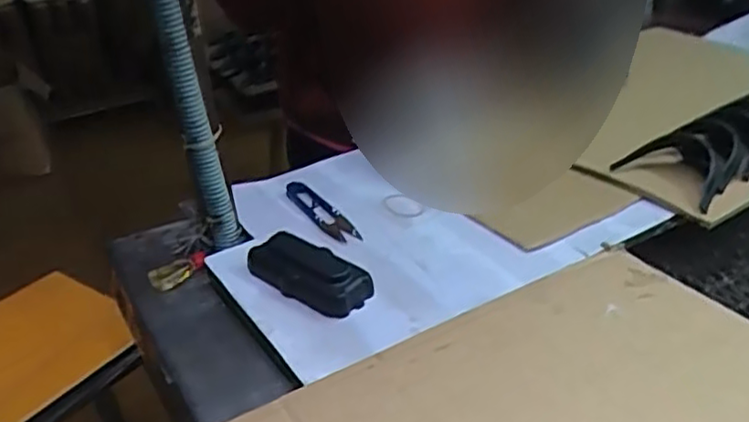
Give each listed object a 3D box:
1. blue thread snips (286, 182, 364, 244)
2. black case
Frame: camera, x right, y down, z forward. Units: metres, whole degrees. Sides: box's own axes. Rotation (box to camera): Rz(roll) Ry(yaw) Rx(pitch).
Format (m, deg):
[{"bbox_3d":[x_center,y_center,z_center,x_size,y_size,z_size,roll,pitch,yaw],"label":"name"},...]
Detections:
[{"bbox_3d":[-0.051,-0.002,0.656,0.028,0.013,0.118,-18,33,-25],"label":"blue thread snips"},{"bbox_3d":[-0.056,0.049,0.557,0.110,0.024,0.051,23,38,37],"label":"black case"}]

